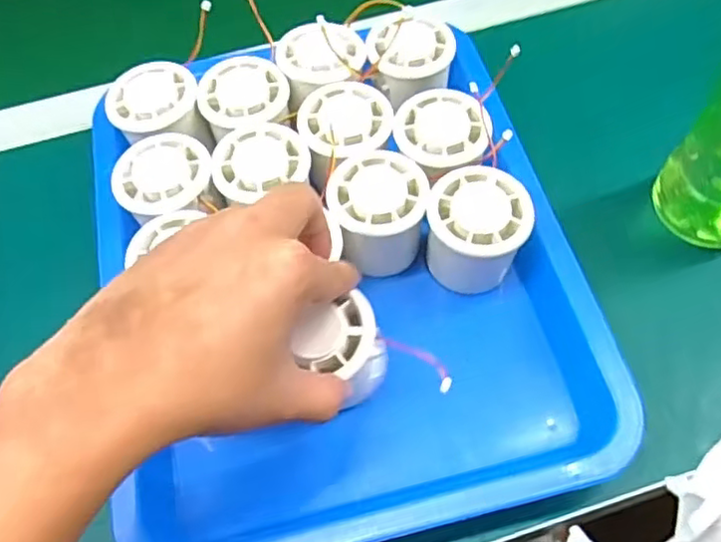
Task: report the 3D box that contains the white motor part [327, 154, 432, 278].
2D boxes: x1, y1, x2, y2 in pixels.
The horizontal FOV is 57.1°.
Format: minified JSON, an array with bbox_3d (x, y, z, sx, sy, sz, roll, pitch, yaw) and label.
[{"bbox_3d":[0.011,-0.030,0.396,0.054,0.056,0.055,-1,59,2],"label":"white motor part"}]

